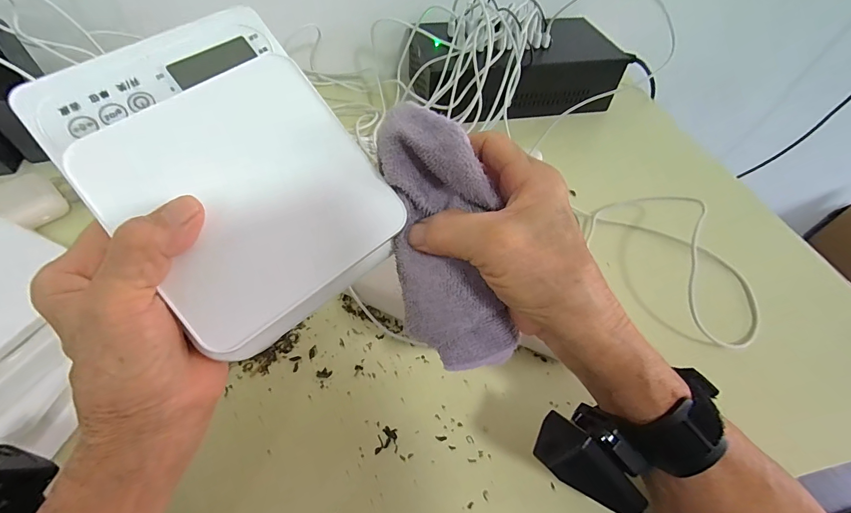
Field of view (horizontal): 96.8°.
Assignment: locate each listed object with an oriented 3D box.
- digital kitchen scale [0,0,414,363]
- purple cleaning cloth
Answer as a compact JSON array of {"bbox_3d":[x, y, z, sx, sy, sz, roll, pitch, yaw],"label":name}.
[{"bbox_3d":[-0.103,-0.050,0.201,0.123,0.018,0.174,-38,87,-19],"label":"digital kitchen scale"},{"bbox_3d":[0.015,-0.007,0.215,0.063,0.152,0.033,-16,11,-17],"label":"purple cleaning cloth"}]

